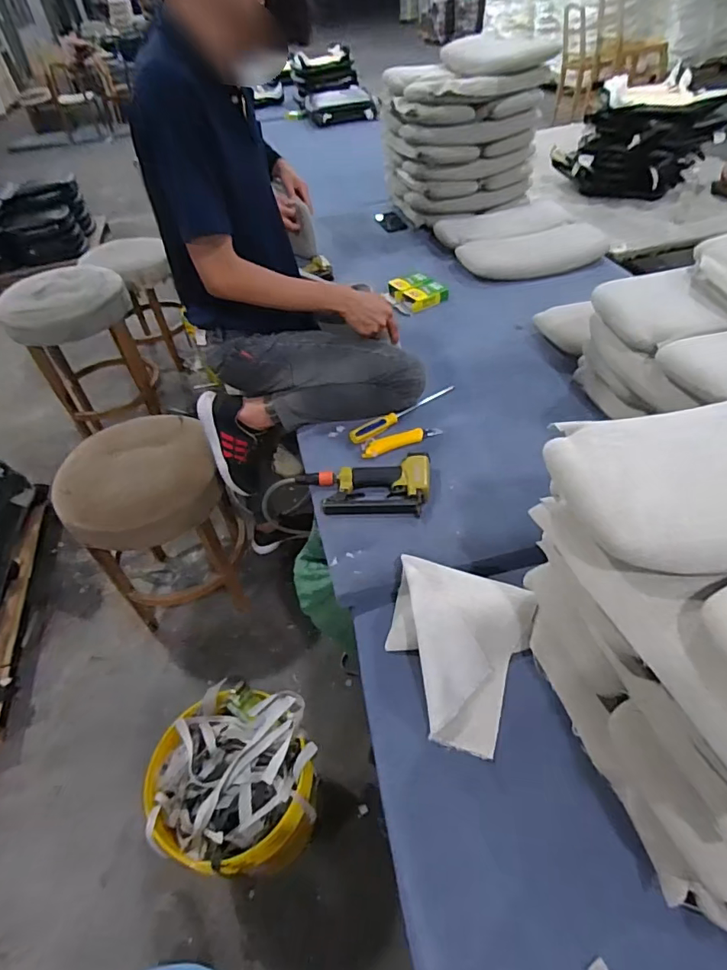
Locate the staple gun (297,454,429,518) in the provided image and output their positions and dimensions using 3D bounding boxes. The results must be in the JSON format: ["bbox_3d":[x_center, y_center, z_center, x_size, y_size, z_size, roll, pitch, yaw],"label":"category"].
[{"bbox_3d":[0.000,-0.003,0.962,0.247,0.045,0.127,1,47,7],"label":"staple gun"}]

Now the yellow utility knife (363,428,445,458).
[{"bbox_3d":[0.080,-0.095,1.053,0.171,0.020,0.028,-19,48,-11],"label":"yellow utility knife"}]

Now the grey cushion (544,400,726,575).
[{"bbox_3d":[0.455,-0.025,0.567,0.463,0.038,0.212,-10,47,-3],"label":"grey cushion"}]

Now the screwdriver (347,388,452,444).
[{"bbox_3d":[0.095,-0.166,1.120,0.291,0.026,0.039,-31,51,-21],"label":"screwdriver"}]

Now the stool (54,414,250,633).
[{"bbox_3d":[-0.589,0.151,1.557,0.412,0.649,0.353,-22,49,-14],"label":"stool"}]

